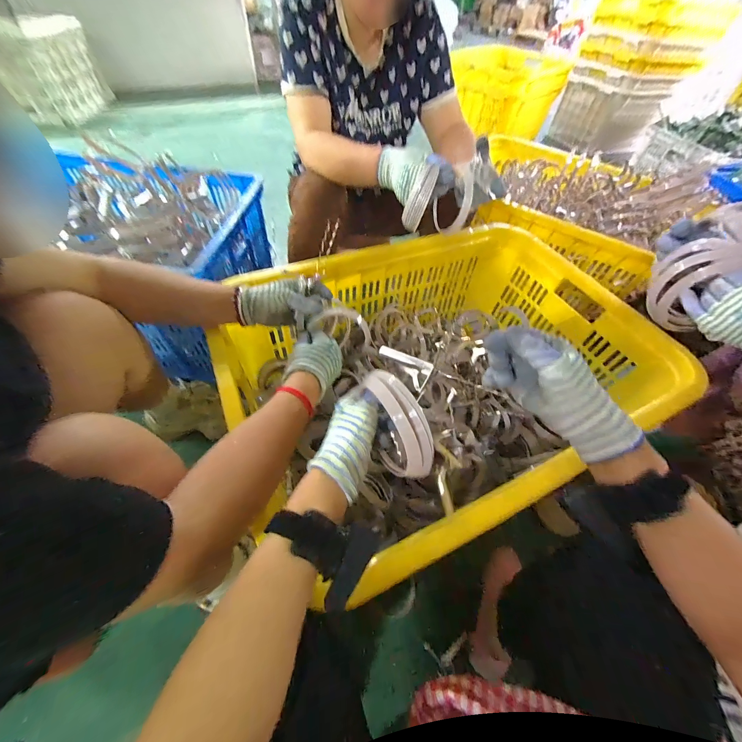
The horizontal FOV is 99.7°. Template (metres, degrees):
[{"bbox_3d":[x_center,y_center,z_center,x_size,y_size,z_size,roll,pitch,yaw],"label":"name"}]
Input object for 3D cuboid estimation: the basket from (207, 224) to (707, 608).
[{"bbox_3d":[0.159,-0.017,0.691,0.755,0.273,0.559,-17,57,-17],"label":"basket"}]

